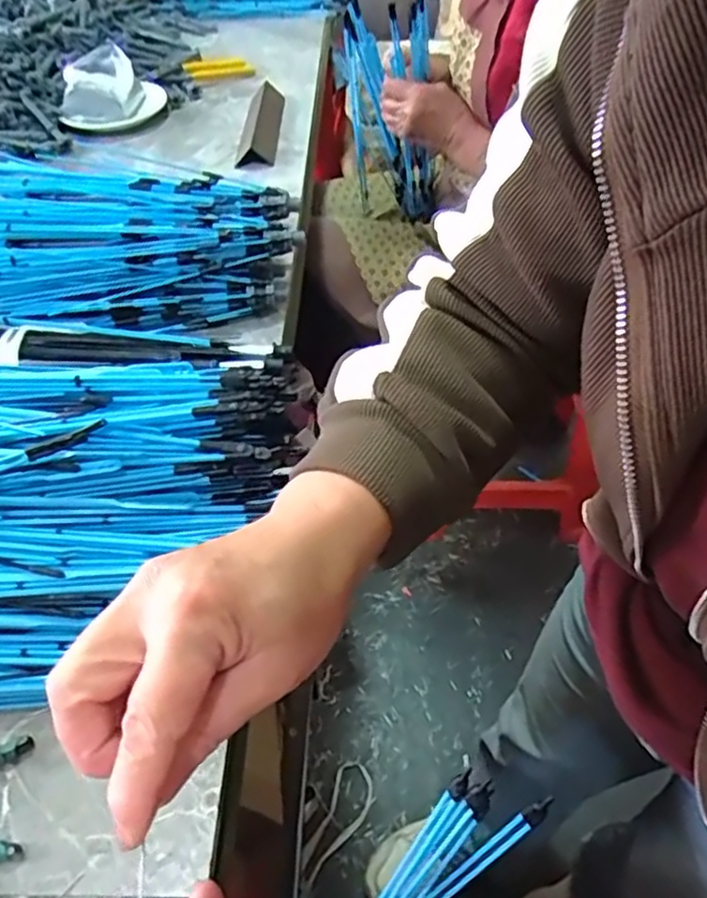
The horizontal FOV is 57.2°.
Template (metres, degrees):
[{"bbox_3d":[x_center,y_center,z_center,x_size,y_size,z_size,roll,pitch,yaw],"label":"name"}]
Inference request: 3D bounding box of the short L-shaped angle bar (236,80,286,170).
[{"bbox_3d":[-0.125,-0.449,0.891,0.050,0.020,0.247,0,48,1],"label":"short L-shaped angle bar"}]

